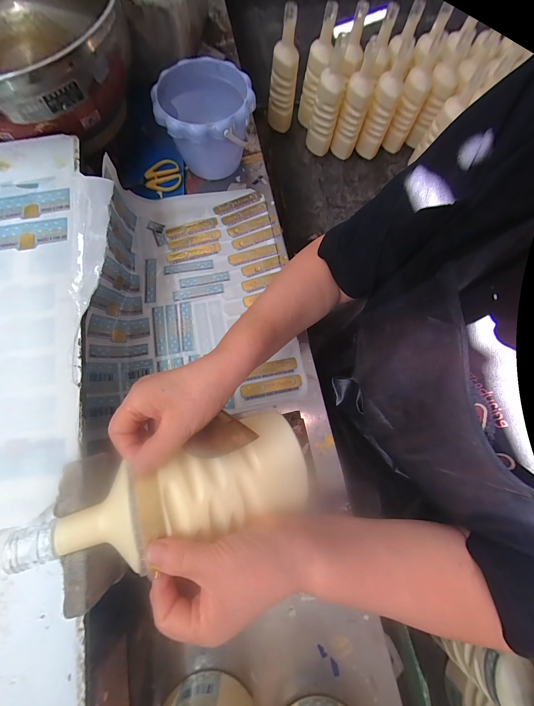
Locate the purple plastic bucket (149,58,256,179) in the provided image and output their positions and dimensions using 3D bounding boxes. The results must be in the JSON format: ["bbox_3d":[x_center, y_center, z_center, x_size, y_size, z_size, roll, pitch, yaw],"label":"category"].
[{"bbox_3d":[-0.099,-0.377,0.447,0.150,0.115,0.144,1,74,-4],"label":"purple plastic bucket"}]

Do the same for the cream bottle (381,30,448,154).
[{"bbox_3d":[0.404,-0.703,0.747,0.070,0.242,0.057,23,44,5],"label":"cream bottle"}]

